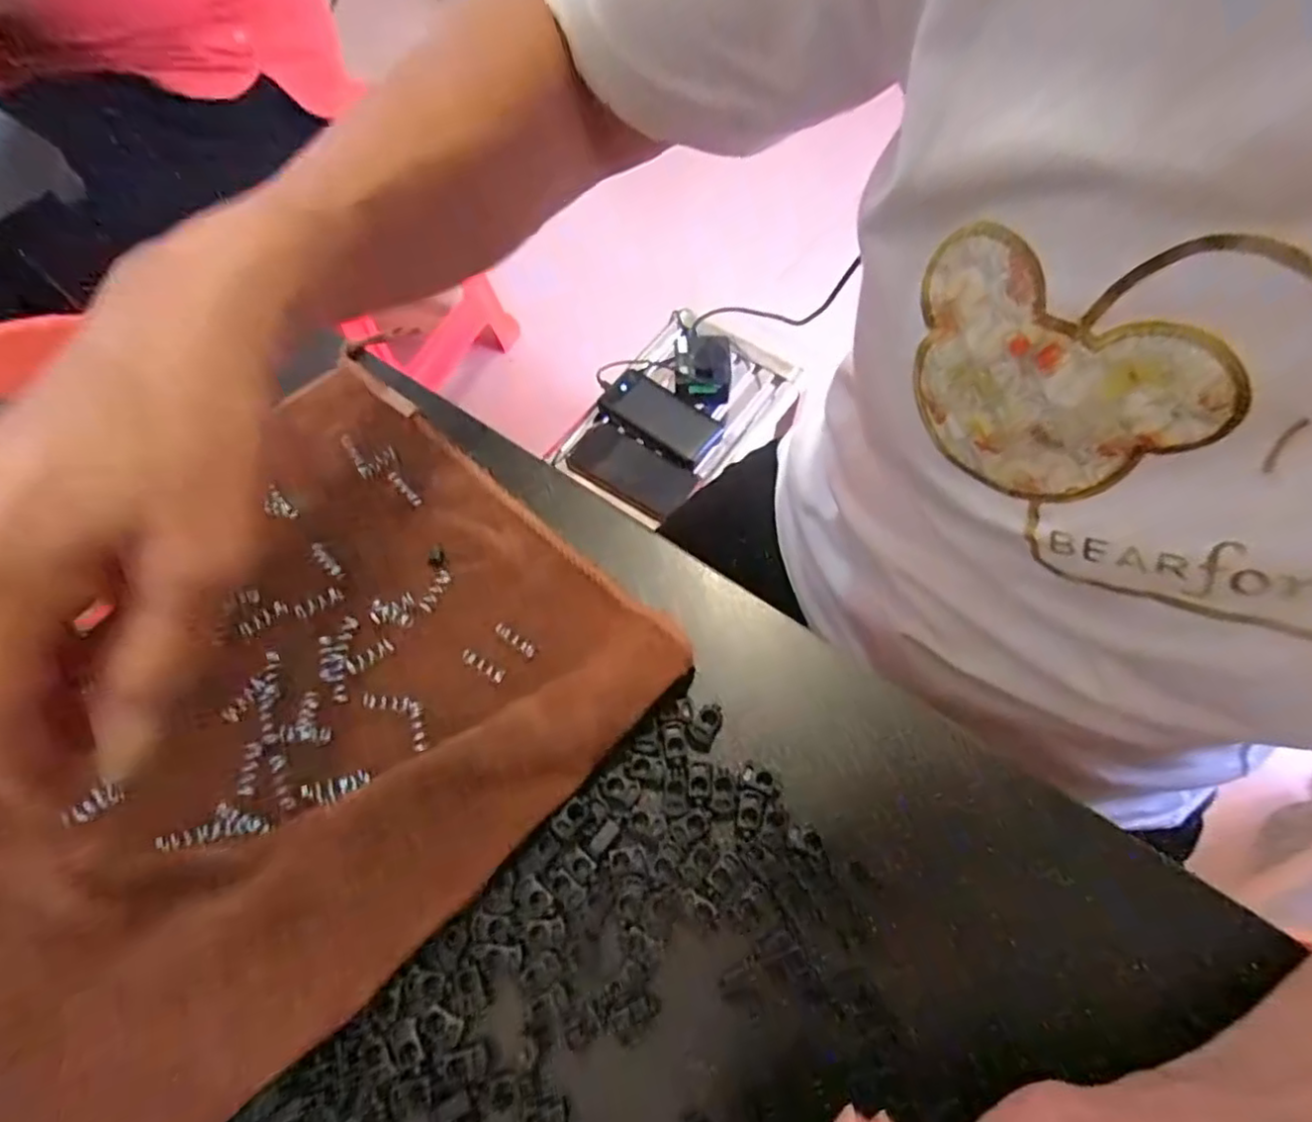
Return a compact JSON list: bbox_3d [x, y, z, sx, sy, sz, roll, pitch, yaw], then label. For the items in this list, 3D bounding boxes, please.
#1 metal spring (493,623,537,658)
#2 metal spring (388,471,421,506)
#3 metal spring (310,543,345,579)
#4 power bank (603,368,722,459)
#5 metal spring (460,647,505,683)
[{"bbox_3d":[-0.057,0.031,0.264,0.020,0.004,0.005,33,69,16],"label":"metal spring"},{"bbox_3d":[-0.114,-0.034,0.296,0.005,0.004,0.021,-42,70,-17],"label":"metal spring"},{"bbox_3d":[-0.141,0.000,0.280,0.006,0.004,0.020,-42,70,-17],"label":"metal spring"},{"bbox_3d":[0.007,-0.193,0.836,0.149,0.022,0.070,34,70,16],"label":"power bank"},{"bbox_3d":[-0.069,0.041,0.260,0.020,0.004,0.006,29,68,15],"label":"metal spring"}]

